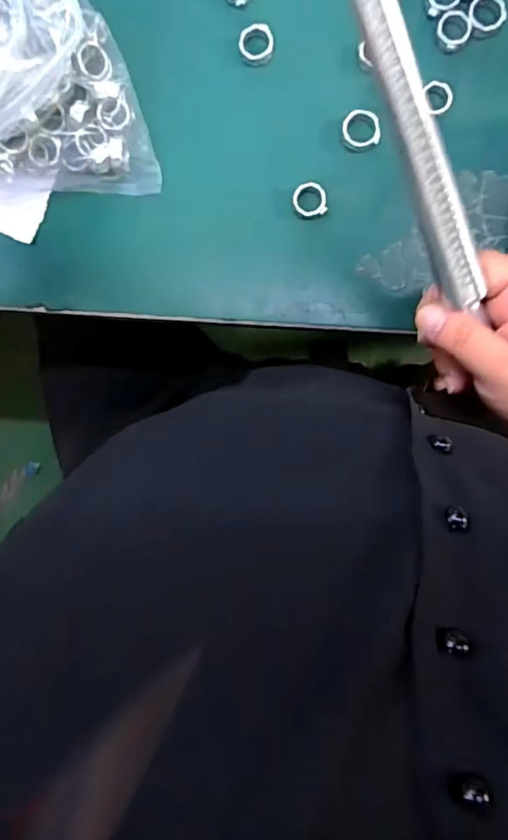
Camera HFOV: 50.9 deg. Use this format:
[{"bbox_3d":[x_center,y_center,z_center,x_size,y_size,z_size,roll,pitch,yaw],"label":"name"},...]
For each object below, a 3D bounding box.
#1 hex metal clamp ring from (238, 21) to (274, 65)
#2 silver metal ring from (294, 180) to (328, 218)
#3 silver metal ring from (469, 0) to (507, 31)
[{"bbox_3d":[0.002,-0.242,0.342,0.023,0.006,0.025,2,93,2],"label":"hex metal clamp ring"},{"bbox_3d":[0.036,-0.142,0.343,0.021,0.004,0.022,0,93,2],"label":"silver metal ring"},{"bbox_3d":[0.147,-0.254,0.333,0.024,0.004,0.022,0,93,2],"label":"silver metal ring"}]

